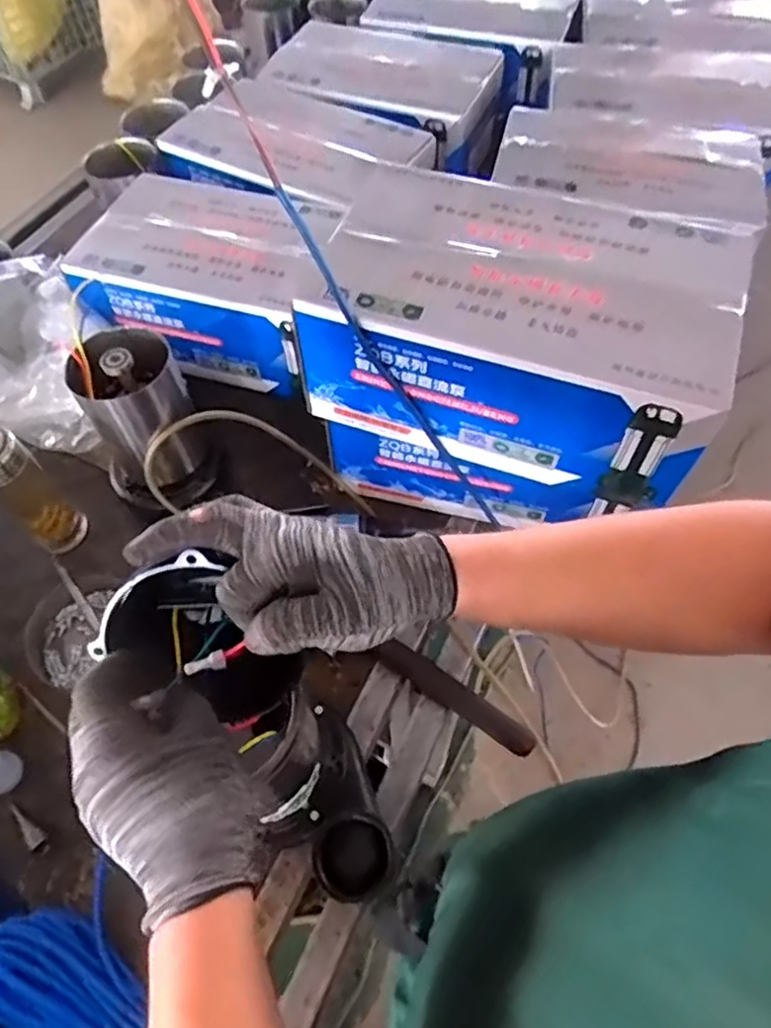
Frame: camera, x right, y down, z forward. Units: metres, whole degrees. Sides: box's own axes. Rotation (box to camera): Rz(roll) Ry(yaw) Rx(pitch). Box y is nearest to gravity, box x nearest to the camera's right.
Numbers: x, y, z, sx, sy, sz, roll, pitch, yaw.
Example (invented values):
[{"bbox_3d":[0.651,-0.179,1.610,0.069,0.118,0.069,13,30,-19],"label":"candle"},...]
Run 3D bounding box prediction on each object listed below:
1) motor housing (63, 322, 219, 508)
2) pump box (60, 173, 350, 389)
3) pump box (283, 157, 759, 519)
[{"bbox_3d":[-0.309,-0.114,0.835,0.141,0.206,0.128,-27,62,-15],"label":"motor housing"},{"bbox_3d":[-0.256,-0.357,0.995,0.348,0.159,0.244,13,60,9],"label":"pump box"},{"bbox_3d":[0.136,-0.190,0.691,0.387,0.188,0.225,16,60,11],"label":"pump box"}]

